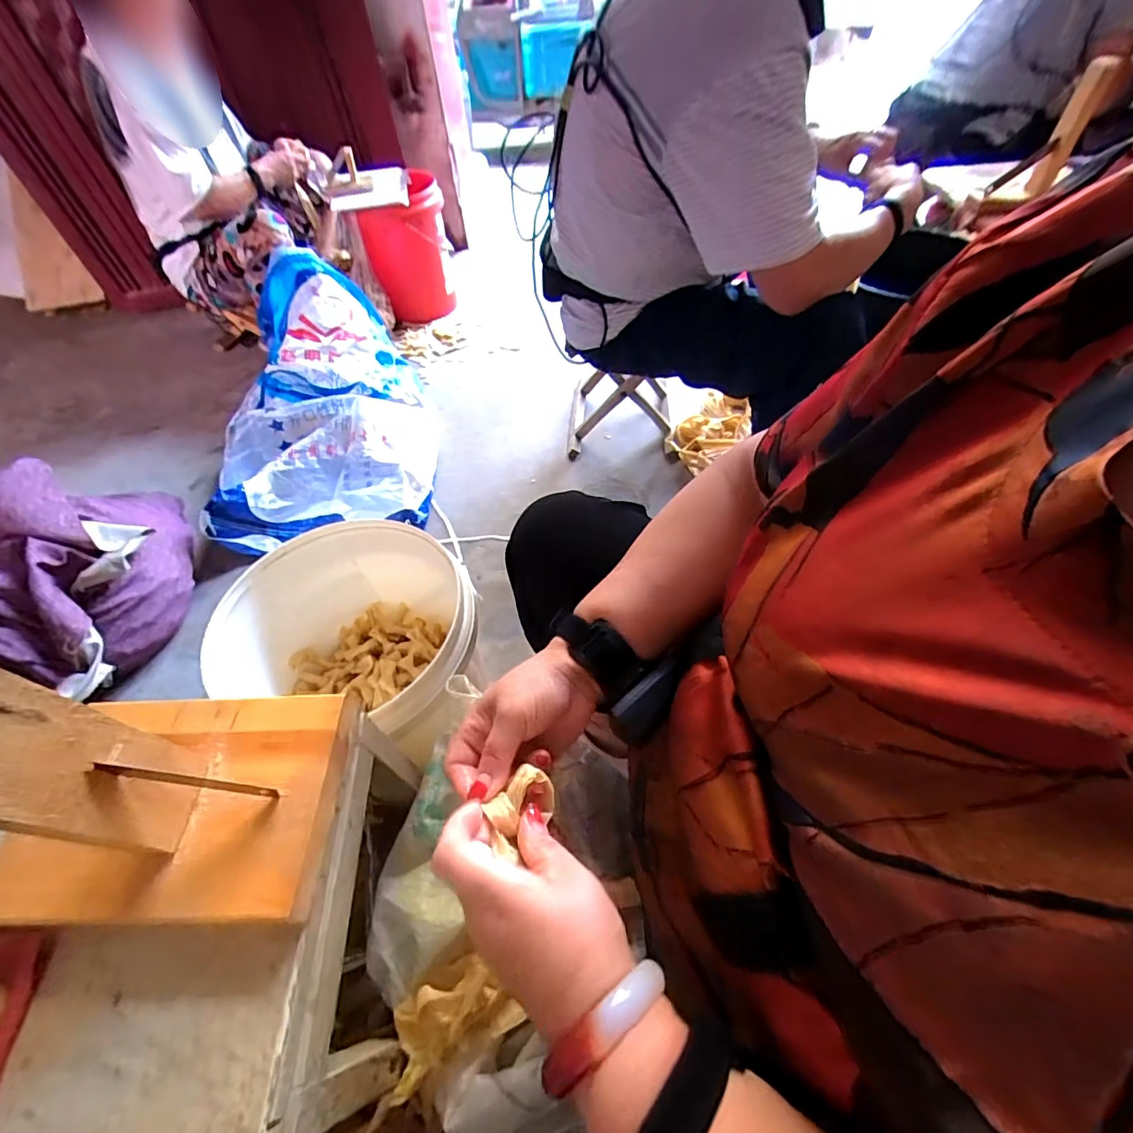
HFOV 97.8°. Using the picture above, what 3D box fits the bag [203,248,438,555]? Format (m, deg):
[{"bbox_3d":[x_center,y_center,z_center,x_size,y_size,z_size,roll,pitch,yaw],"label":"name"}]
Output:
[{"bbox_3d":[-0.618,-0.433,1.201,0.478,0.333,0.791,-14,53,-7],"label":"bag"}]

